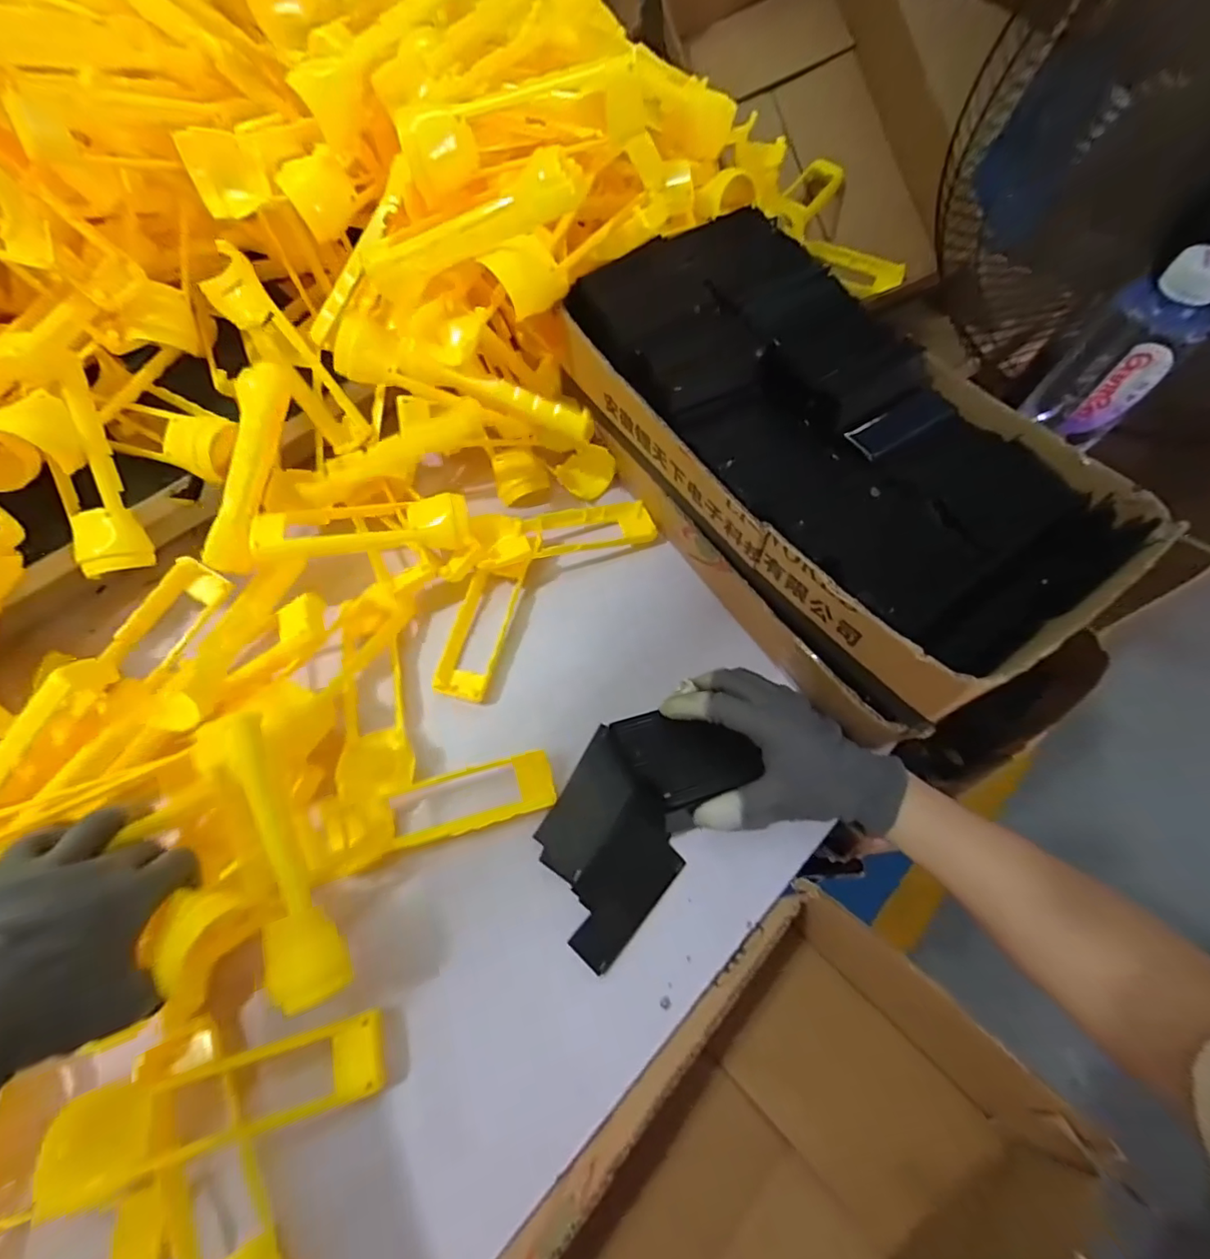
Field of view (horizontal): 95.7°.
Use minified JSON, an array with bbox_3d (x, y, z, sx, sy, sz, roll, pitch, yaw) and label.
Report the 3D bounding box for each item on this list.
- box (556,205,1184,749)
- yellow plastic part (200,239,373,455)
[{"bbox_3d":[0.166,-0.140,0.422,0.226,0.131,0.391,-32,68,-16],"label":"box"},{"bbox_3d":[-0.260,-0.221,0.455,0.037,0.040,0.162,-42,108,-19],"label":"yellow plastic part"}]

